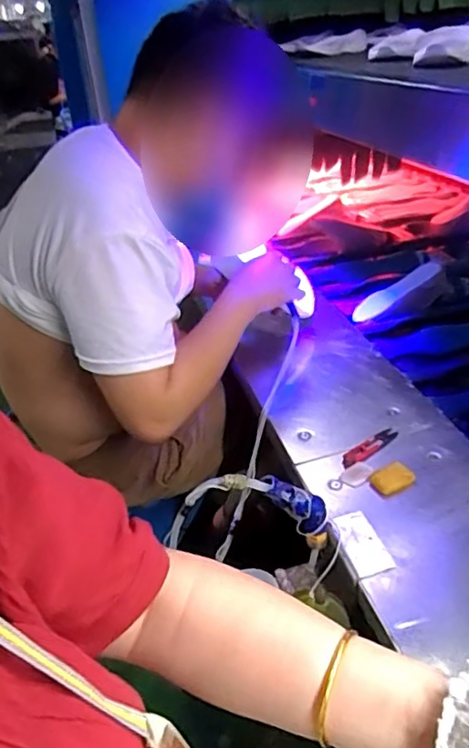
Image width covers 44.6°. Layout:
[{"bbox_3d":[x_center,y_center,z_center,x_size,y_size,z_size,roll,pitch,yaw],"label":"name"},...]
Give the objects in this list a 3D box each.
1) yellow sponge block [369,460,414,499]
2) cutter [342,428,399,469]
[{"bbox_3d":[0.196,0.131,0.712,0.049,0.020,0.035,-22,34,-27],"label":"yellow sponge block"},{"bbox_3d":[0.183,0.100,0.774,0.103,0.008,0.023,-27,36,-32],"label":"cutter"}]

